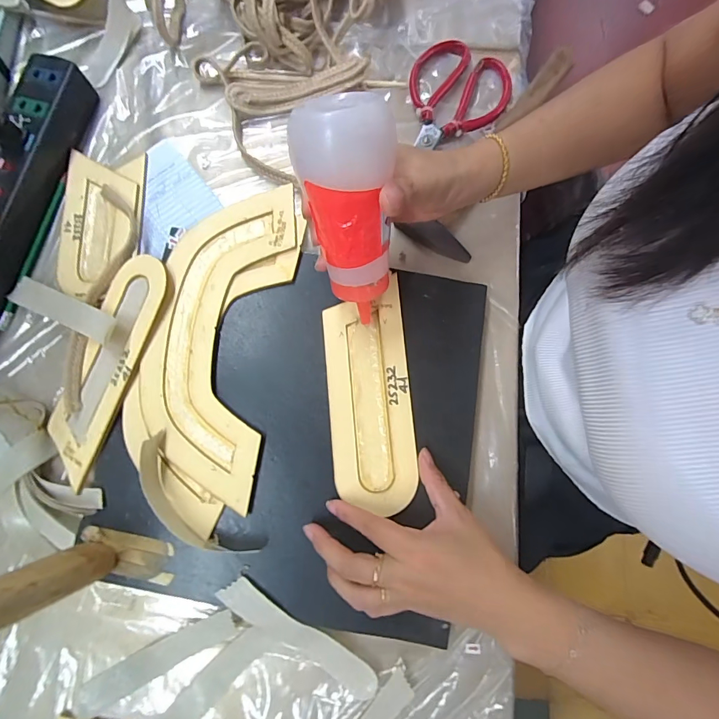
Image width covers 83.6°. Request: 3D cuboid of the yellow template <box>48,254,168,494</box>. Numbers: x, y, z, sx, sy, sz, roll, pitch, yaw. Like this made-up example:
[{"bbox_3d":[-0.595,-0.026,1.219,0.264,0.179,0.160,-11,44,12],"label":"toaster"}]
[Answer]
[{"bbox_3d":[-0.219,0.002,0.350,0.060,0.008,0.193,20,84,19],"label":"yellow template"}]

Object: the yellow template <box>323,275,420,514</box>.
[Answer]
[{"bbox_3d":[0.008,0.030,0.346,0.069,0.006,0.186,-4,80,-1],"label":"yellow template"}]

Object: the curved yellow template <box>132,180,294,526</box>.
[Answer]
[{"bbox_3d":[-0.125,-0.023,0.348,0.107,0.006,0.269,8,80,1],"label":"curved yellow template"}]

